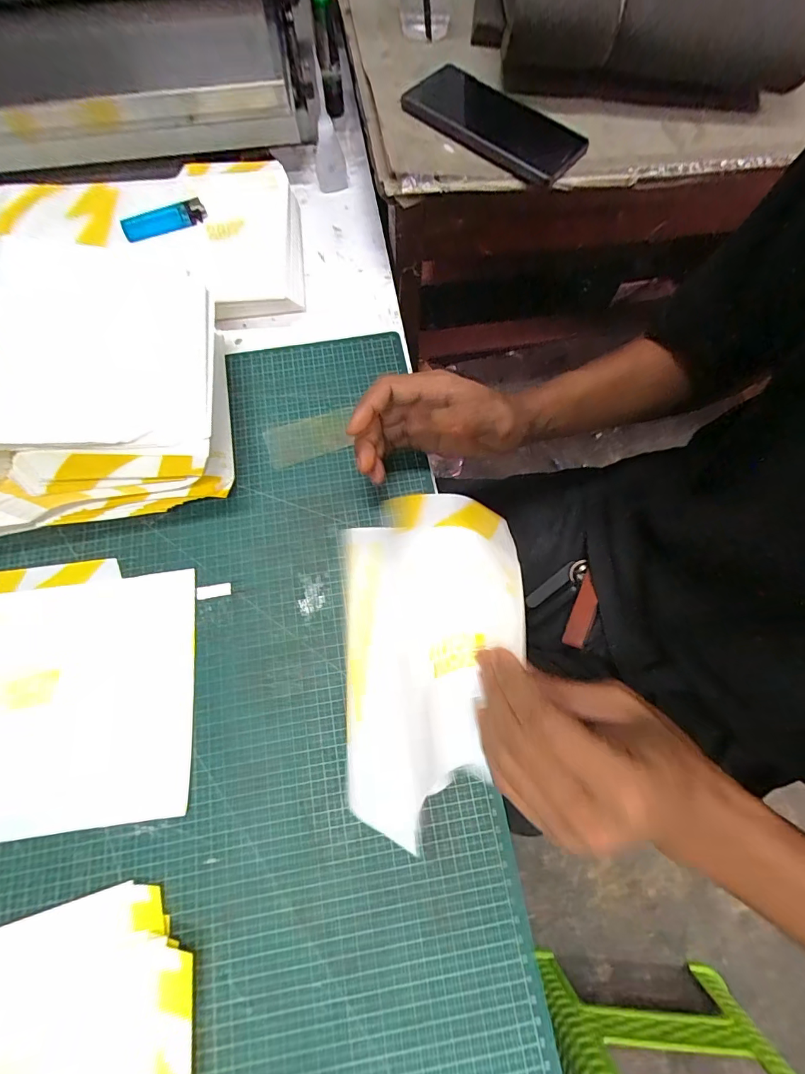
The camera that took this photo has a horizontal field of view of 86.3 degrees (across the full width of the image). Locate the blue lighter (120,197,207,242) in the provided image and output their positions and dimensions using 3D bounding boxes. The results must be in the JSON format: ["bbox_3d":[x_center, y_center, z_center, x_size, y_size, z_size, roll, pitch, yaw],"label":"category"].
[{"bbox_3d":[-0.247,-0.329,0.445,0.083,0.012,0.025,-21,71,-7],"label":"blue lighter"}]

